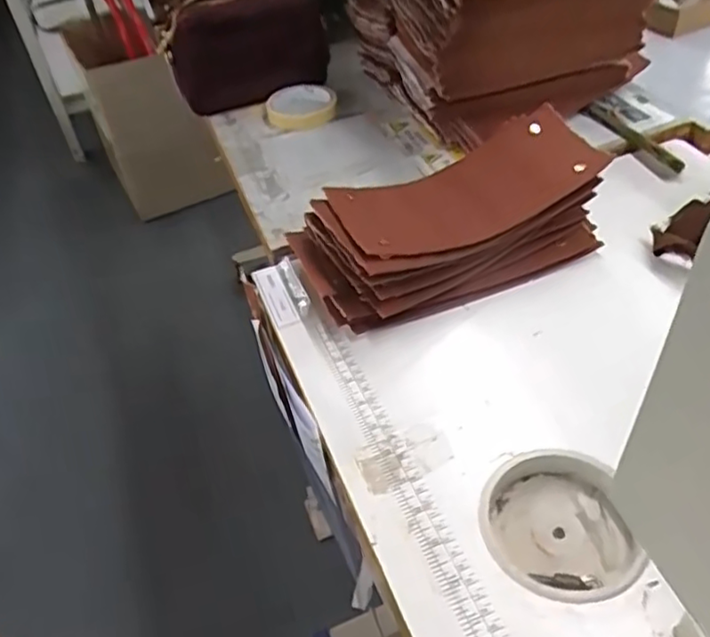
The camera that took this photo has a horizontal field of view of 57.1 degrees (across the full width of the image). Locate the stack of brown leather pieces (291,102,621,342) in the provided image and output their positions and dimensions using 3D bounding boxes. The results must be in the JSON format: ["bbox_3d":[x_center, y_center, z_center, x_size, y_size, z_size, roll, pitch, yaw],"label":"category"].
[{"bbox_3d":[0.087,-0.096,0.607,0.279,0.100,0.140,-20,44,-12],"label":"stack of brown leather pieces"}]

